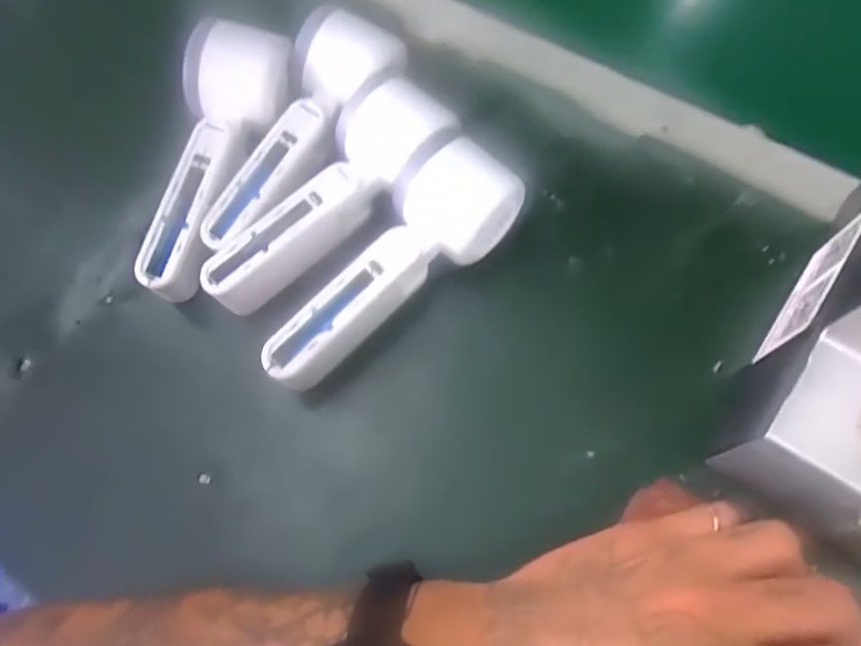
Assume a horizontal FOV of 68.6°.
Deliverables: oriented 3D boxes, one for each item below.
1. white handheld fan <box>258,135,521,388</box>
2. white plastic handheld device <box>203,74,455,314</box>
[{"bbox_3d":[-0.021,-0.029,0.334,0.055,0.047,0.167,41,75,17],"label":"white handheld fan"},{"bbox_3d":[-0.057,-0.070,0.354,0.053,0.044,0.163,43,88,17],"label":"white plastic handheld device"}]

